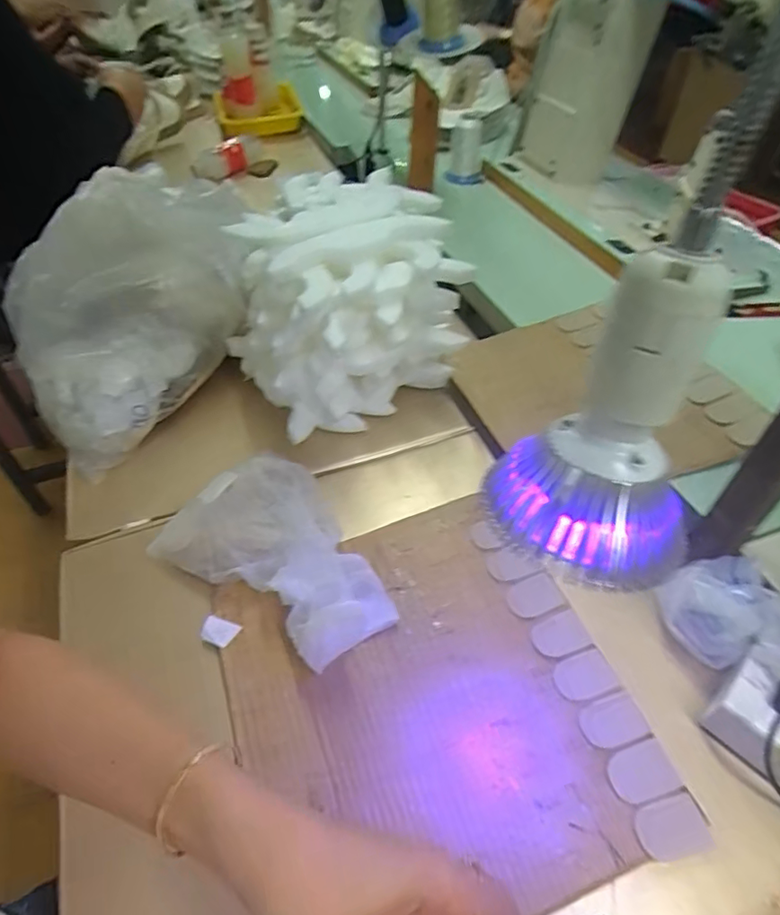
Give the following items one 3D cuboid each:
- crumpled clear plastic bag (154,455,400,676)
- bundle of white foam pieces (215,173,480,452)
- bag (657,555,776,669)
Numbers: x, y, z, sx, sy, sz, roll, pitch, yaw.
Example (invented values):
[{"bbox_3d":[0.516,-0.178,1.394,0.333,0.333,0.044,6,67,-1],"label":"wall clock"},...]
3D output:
[{"bbox_3d":[-0.090,0.072,0.493,0.226,0.065,0.146,28,55,24],"label":"crumpled clear plastic bag"},{"bbox_3d":[-0.048,-0.157,0.633,0.236,0.192,0.178,-25,52,-20],"label":"bundle of white foam pieces"},{"bbox_3d":[0.265,0.123,0.458,0.081,0.062,0.071,-33,55,-25],"label":"bag"}]

